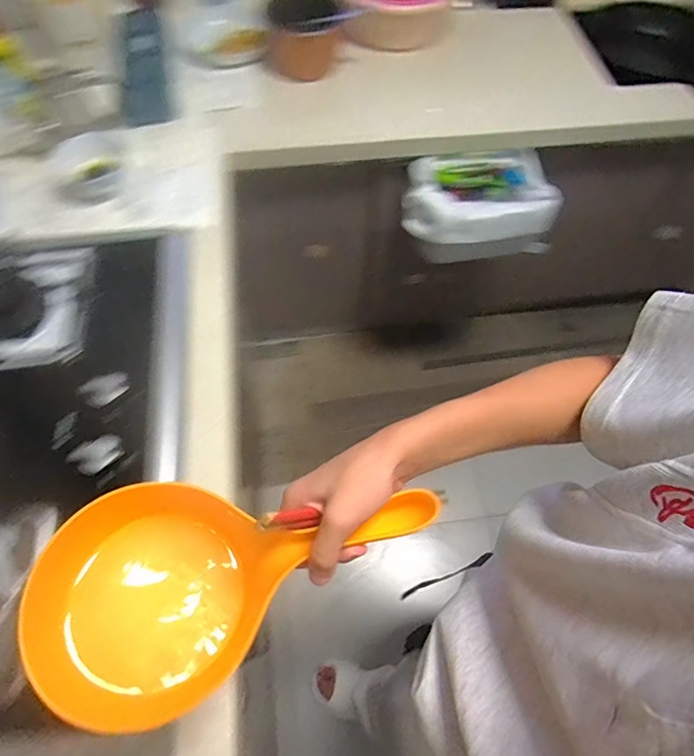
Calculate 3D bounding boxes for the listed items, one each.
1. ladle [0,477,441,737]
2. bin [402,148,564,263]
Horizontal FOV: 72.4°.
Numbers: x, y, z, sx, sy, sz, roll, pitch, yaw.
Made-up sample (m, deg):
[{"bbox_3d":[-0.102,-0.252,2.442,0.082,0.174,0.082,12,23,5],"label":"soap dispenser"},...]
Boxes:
[{"bbox_3d":[-0.099,0.156,0.372,0.293,0.087,0.154,-14,64,-8],"label":"ladle"},{"bbox_3d":[0.290,-0.368,1.030,0.328,0.174,0.159,-1,63,-2],"label":"bin"}]

